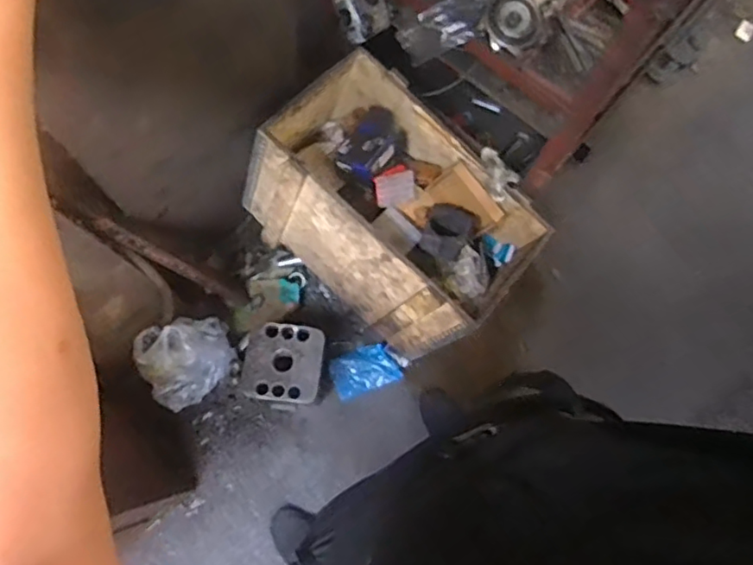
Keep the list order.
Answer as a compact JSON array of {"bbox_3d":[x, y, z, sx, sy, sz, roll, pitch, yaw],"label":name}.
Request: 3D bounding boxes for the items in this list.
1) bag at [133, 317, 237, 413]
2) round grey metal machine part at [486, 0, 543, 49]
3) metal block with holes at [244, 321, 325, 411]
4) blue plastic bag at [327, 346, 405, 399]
[{"bbox_3d":[-0.427,0.168,1.356,0.202,0.152,0.172,-32,79,-9],"label":"bag"},{"bbox_3d":[0.208,-0.397,0.900,0.082,0.086,0.018,9,51,26],"label":"round grey metal machine part"},{"bbox_3d":[-0.205,0.194,1.360,0.169,0.162,0.179,7,76,0],"label":"metal block with holes"},{"bbox_3d":[-0.028,0.211,1.450,0.157,0.019,0.100,-21,78,-7],"label":"blue plastic bag"}]

